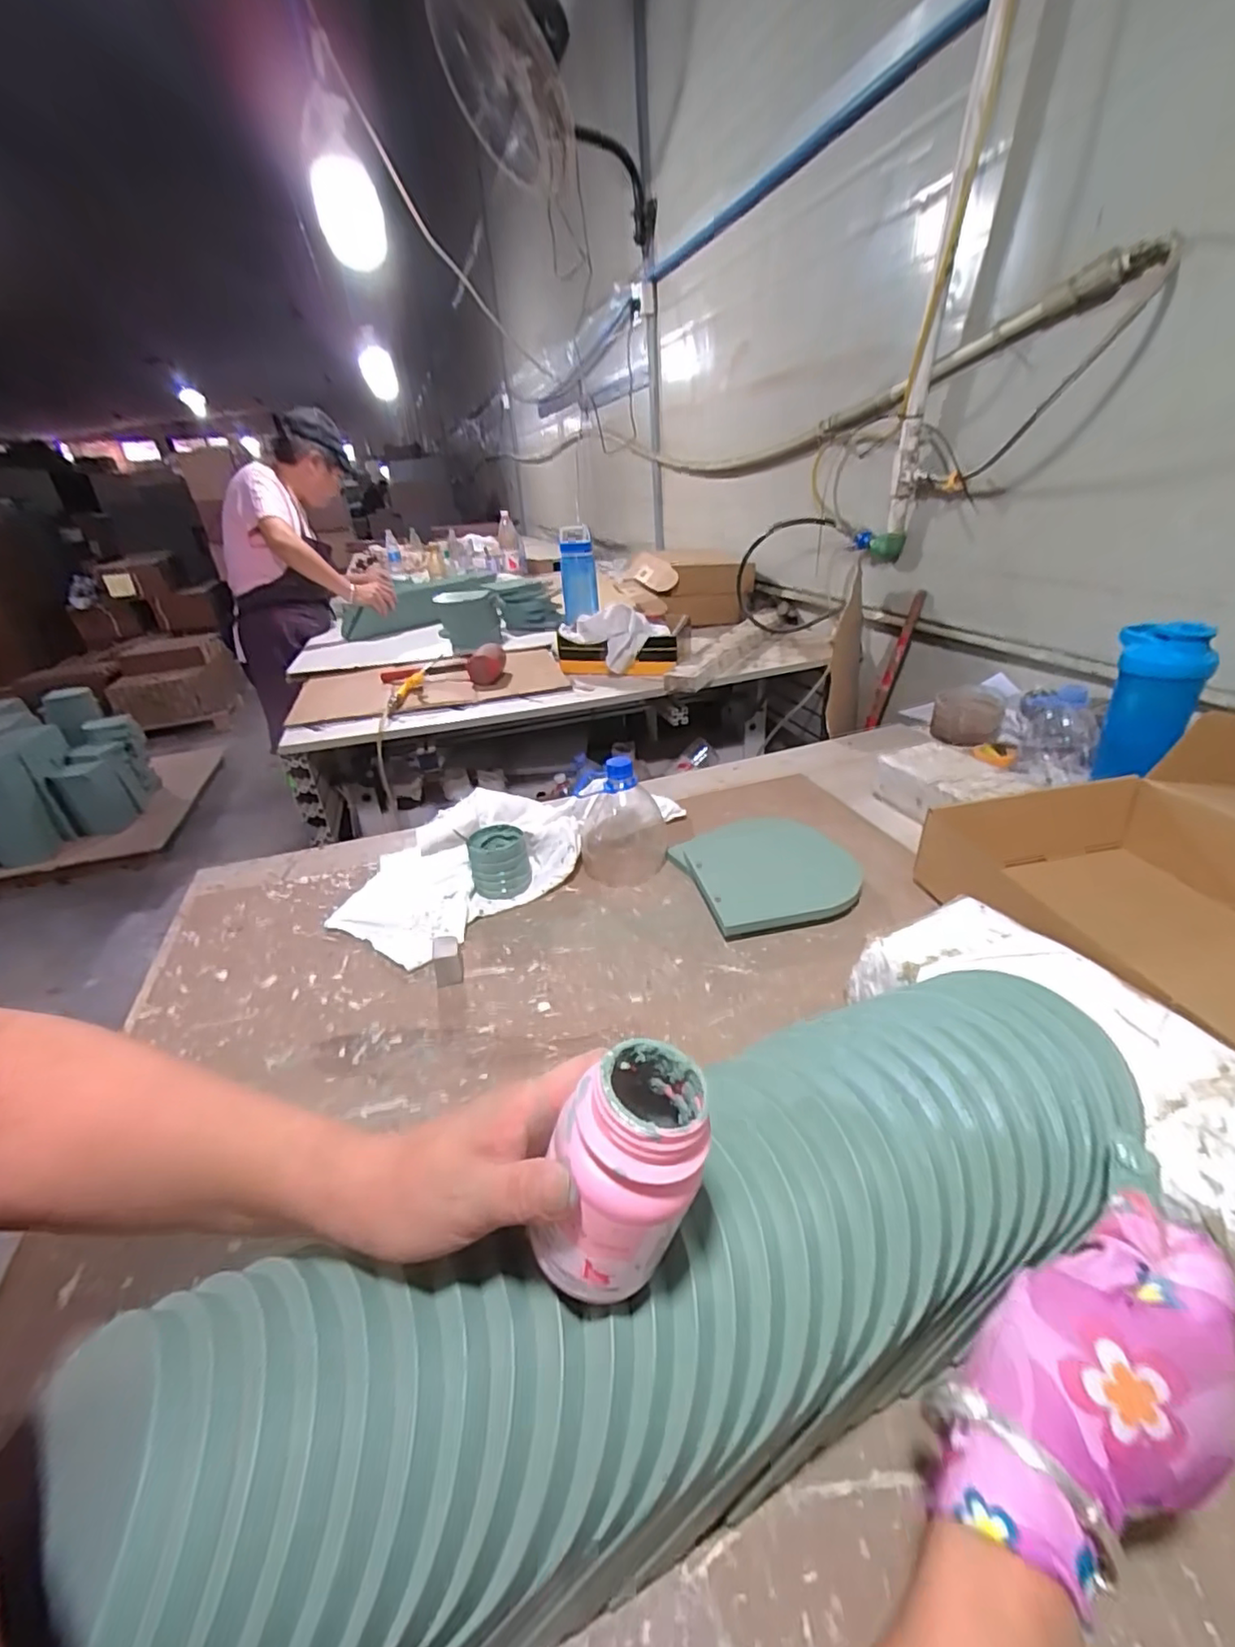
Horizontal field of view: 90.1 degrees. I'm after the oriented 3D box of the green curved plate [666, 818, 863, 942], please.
[{"bbox_3d":[0.157,0.047,0.680,0.153,0.056,0.177,-11,30,-12],"label":"green curved plate"}]

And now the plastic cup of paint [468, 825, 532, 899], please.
[{"bbox_3d":[-0.135,0.041,0.704,0.065,0.052,0.064,-11,30,-11],"label":"plastic cup of paint"}]

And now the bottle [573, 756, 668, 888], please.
[{"bbox_3d":[0.006,-0.015,0.723,0.105,0.133,0.117,-5,30,-1],"label":"bottle"}]

